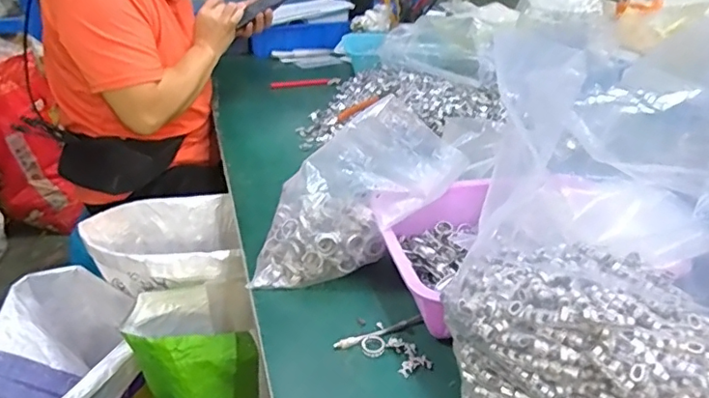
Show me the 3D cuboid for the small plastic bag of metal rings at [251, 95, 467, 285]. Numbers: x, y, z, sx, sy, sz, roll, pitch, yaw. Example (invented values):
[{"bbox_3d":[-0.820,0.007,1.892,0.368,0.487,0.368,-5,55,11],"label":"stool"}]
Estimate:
[{"bbox_3d":[-0.012,0.005,0.629,0.141,0.267,0.058,49,10,8],"label":"small plastic bag of metal rings"}]

